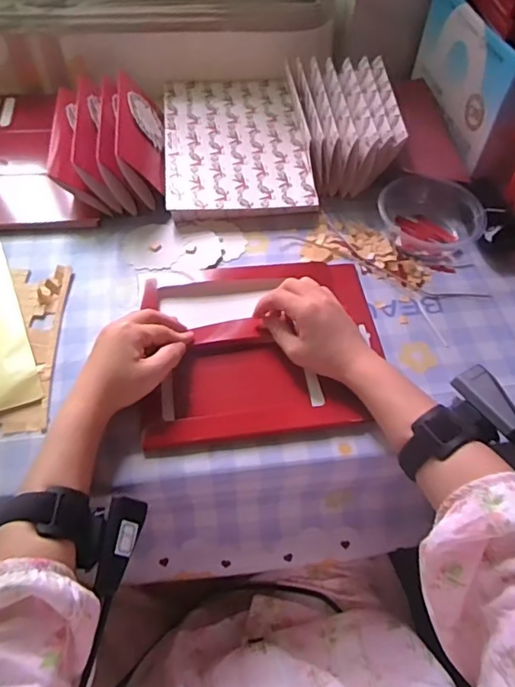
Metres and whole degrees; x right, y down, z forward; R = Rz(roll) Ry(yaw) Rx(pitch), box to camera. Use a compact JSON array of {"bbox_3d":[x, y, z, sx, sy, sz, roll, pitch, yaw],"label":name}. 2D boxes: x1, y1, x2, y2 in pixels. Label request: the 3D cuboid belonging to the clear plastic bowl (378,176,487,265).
[{"bbox_3d":[0.195,-0.142,0.608,0.117,0.042,0.100,21,59,12],"label":"clear plastic bowl"}]

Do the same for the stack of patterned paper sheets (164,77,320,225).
[{"bbox_3d":[-0.028,-0.257,0.688,0.176,0.023,0.276,-4,57,-5],"label":"stack of patterned paper sheets"}]

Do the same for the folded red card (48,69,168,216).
[{"bbox_3d":[-0.174,-0.240,0.631,0.121,0.074,0.169,-5,57,-5],"label":"folded red card"}]

